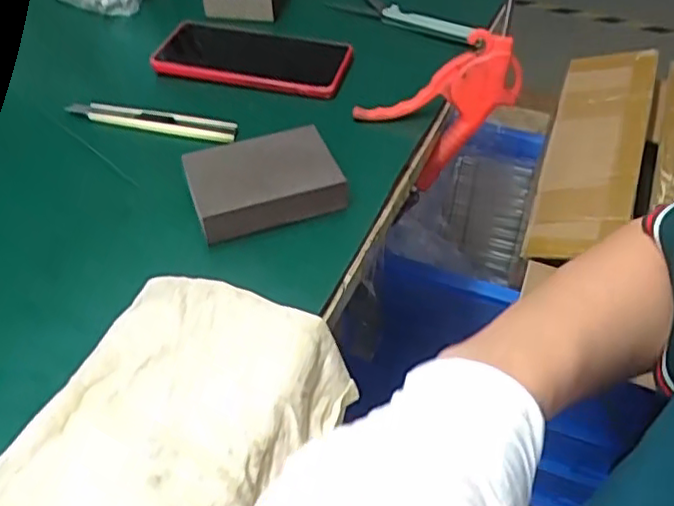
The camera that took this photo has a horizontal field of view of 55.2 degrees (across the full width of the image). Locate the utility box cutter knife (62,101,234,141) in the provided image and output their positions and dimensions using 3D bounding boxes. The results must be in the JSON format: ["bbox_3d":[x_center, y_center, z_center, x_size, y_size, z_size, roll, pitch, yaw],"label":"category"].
[{"bbox_3d":[-0.140,-0.100,0.486,0.135,0.004,0.020,10,61,12],"label":"utility box cutter knife"}]

